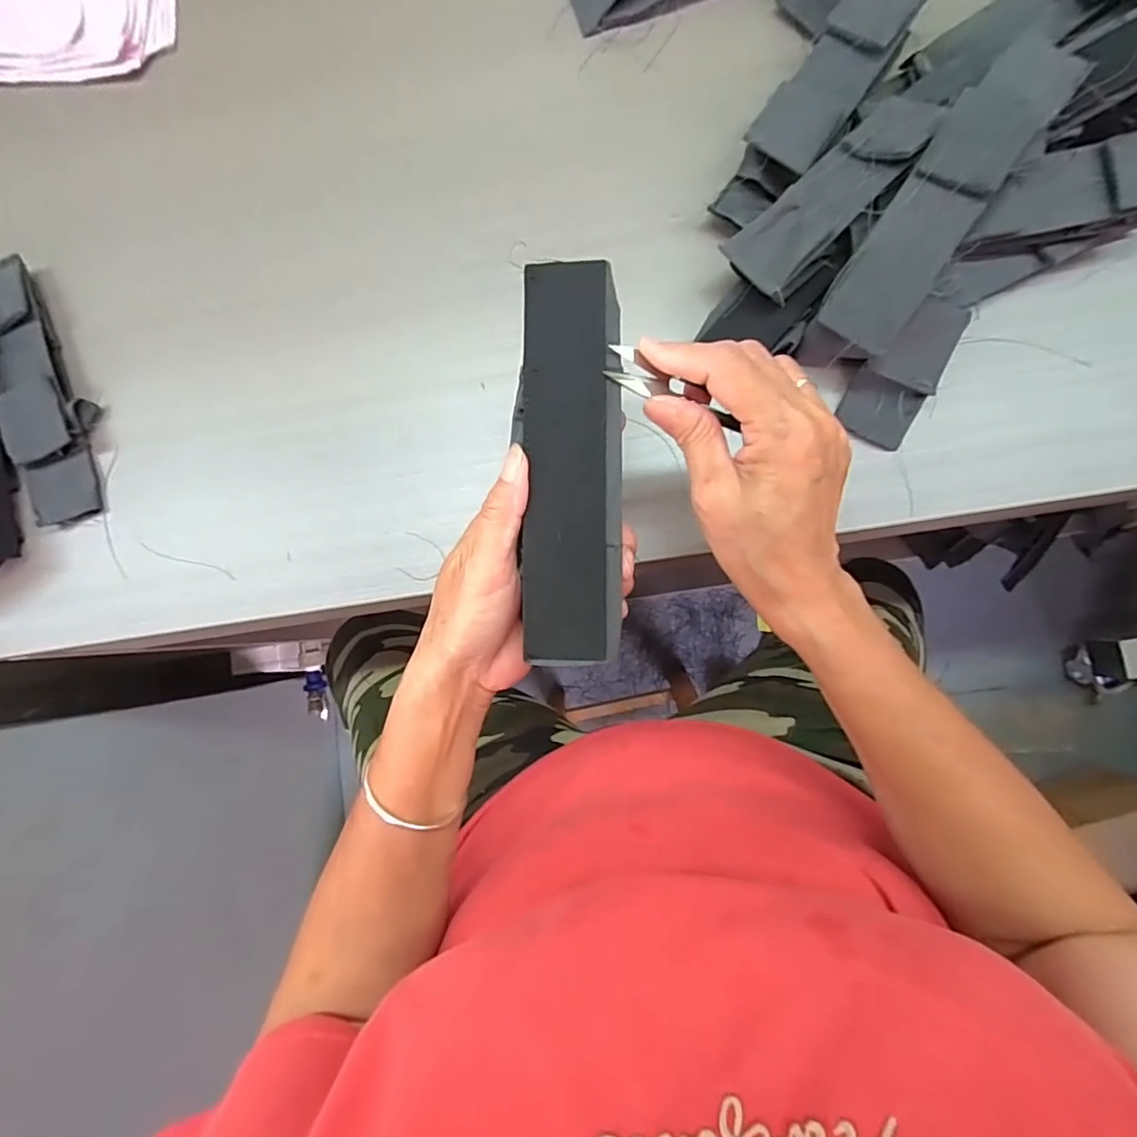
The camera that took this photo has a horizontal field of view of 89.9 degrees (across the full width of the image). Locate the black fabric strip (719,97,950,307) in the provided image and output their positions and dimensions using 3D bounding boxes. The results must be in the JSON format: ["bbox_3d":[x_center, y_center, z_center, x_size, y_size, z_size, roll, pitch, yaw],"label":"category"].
[{"bbox_3d":[0.159,-0.227,0.343,0.049,0.023,0.140,44,91,5],"label":"black fabric strip"}]

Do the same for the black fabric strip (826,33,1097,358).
[{"bbox_3d":[0.220,-0.218,0.327,0.048,0.020,0.196,36,88,6],"label":"black fabric strip"}]

